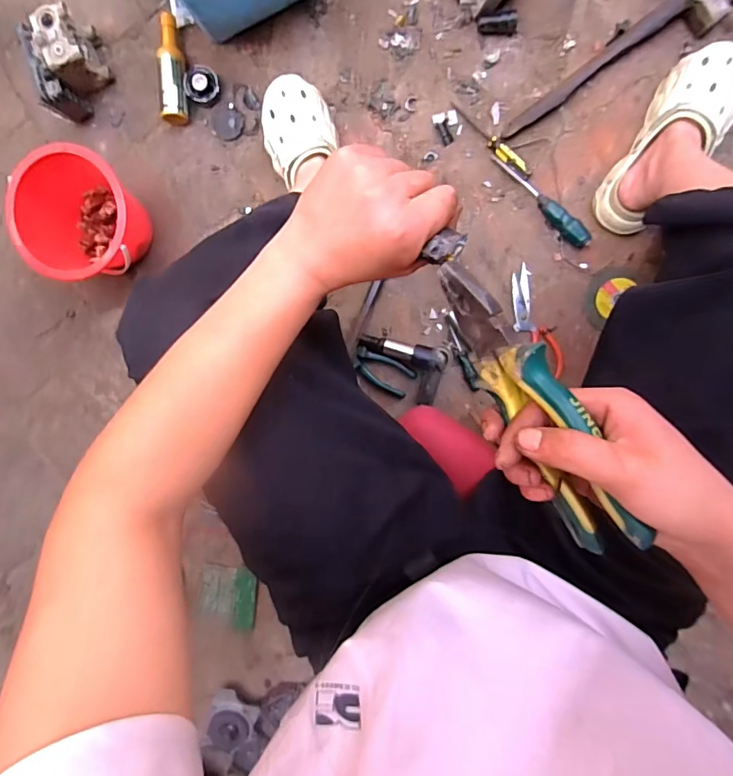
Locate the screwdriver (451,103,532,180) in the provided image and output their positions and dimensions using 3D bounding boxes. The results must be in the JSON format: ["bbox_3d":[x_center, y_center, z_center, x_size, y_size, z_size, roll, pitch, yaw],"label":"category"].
[{"bbox_3d":[0.189,-0.372,0.710,0.158,0.020,0.020,41,95,1],"label":"screwdriver"}]

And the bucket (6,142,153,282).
[{"bbox_3d":[-0.431,-0.261,0.730,0.173,0.152,0.171,1,98,4],"label":"bucket"}]

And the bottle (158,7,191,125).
[{"bbox_3d":[-0.299,-0.493,0.724,0.041,0.034,0.148,4,100,4],"label":"bottle"}]

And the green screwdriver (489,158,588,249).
[{"bbox_3d":[0.268,-0.289,0.715,0.027,0.029,0.192,-43,83,4],"label":"green screwdriver"}]

